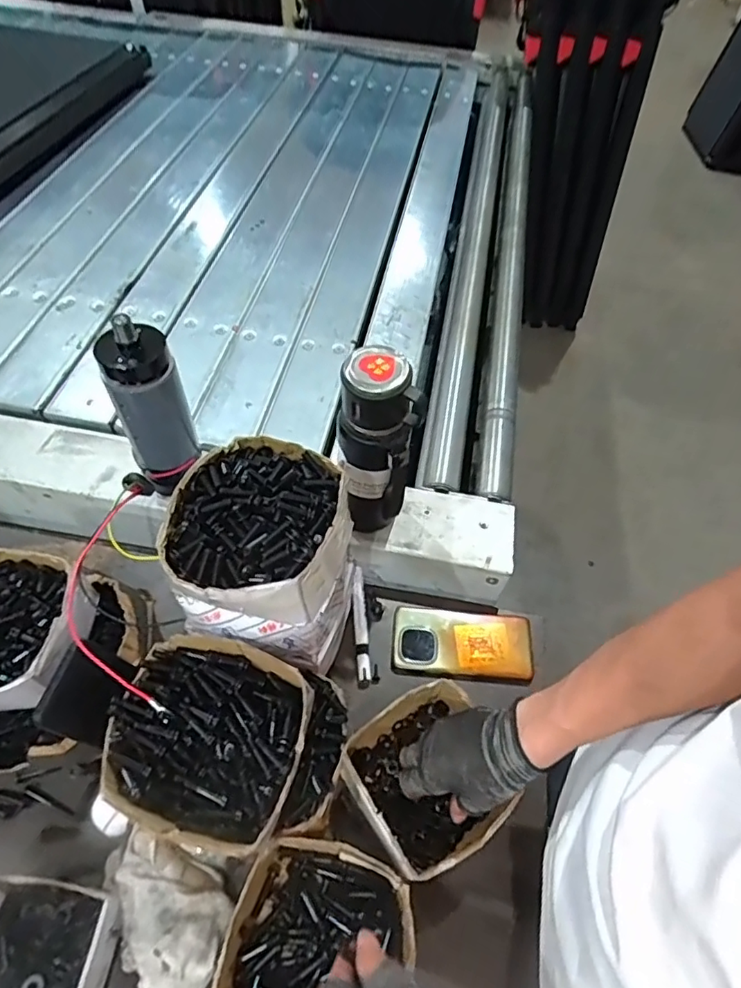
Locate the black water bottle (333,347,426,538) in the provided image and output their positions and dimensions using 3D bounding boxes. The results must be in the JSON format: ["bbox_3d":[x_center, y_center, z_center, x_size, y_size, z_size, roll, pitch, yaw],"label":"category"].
[{"bbox_3d":[0.002,-0.048,0.583,0.064,0.210,0.070,2,55,-3],"label":"black water bottle"}]

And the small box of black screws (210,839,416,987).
[{"bbox_3d":[-0.046,0.385,0.476,0.145,0.070,0.140,16,56,7],"label":"small box of black screws"}]

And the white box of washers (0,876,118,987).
[{"bbox_3d":[-0.284,0.385,0.472,0.128,0.053,0.093,8,55,2],"label":"white box of washers"}]

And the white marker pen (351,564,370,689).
[{"bbox_3d":[-0.012,0.155,0.665,0.016,0.017,0.146,-2,55,-5],"label":"white marker pen"}]

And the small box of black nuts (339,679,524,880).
[{"bbox_3d":[0.056,0.280,0.551,0.136,0.075,0.143,-25,61,-20],"label":"small box of black nuts"}]

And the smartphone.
[{"bbox_3d":[0.110,0.178,0.664,0.165,0.012,0.083,5,55,0],"label":"smartphone"}]

